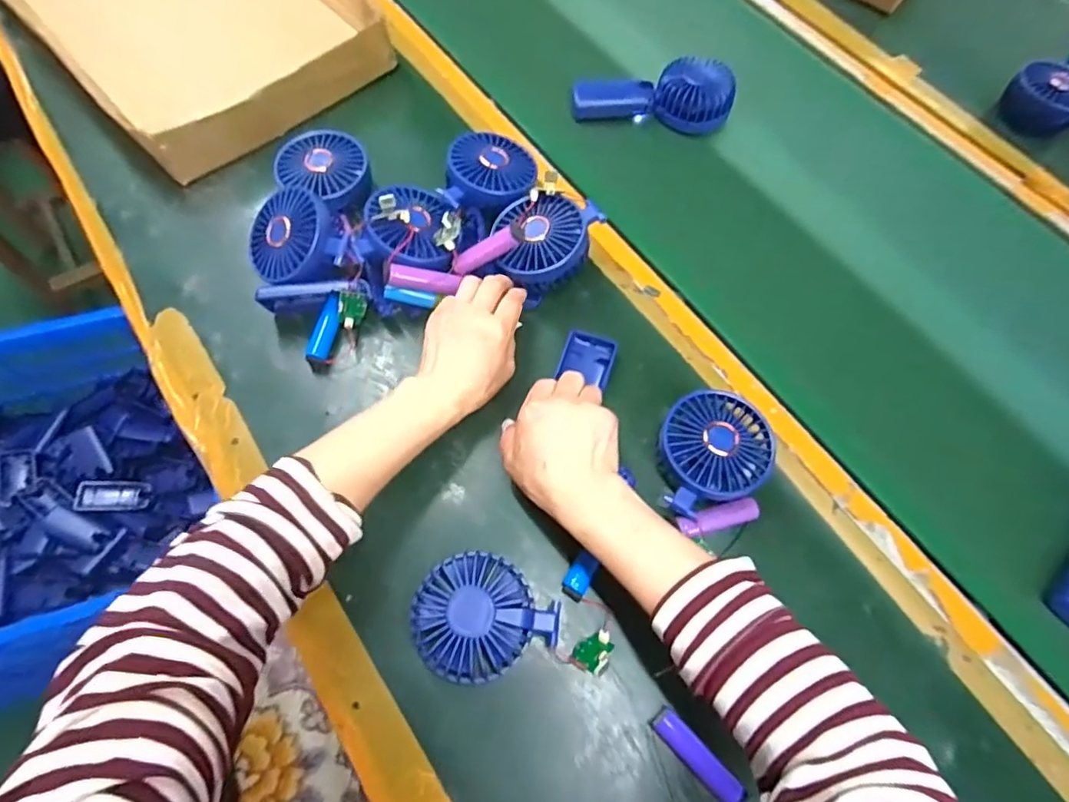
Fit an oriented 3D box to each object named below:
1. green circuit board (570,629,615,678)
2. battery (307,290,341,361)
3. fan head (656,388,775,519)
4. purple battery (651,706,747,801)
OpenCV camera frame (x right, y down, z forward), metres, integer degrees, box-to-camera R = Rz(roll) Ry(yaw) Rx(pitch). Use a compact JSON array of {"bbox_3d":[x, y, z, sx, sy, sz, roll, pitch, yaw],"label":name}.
[{"bbox_3d":[0.044,0.178,0.399,0.030,0.016,0.024,-29,69,-15],"label":"green circuit board"},{"bbox_3d":[-0.182,-0.066,0.496,0.019,0.013,0.060,15,85,5],"label":"battery"},{"bbox_3d":[0.141,0.037,0.444,0.087,0.031,0.089,1,64,-3],"label":"fan head"},{"bbox_3d":[0.108,0.237,0.376,0.017,0.014,0.066,-40,73,-19],"label":"purple battery"}]

